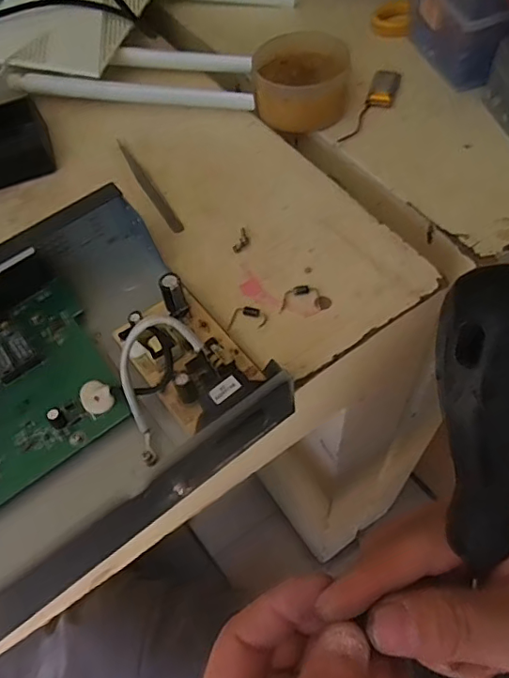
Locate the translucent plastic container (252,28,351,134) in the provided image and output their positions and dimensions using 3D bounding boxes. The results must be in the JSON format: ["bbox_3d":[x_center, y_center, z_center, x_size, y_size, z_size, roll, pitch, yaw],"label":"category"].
[{"bbox_3d":[0.036,-0.204,0.409,0.071,0.032,0.086,-4,60,2],"label":"translucent plastic container"}]

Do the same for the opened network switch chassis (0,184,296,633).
[{"bbox_3d":[-0.150,0.042,0.266,0.290,0.044,0.206,-37,64,-16],"label":"opened network switch chassis"}]

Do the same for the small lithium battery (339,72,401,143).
[{"bbox_3d":[0.093,-0.183,0.408,0.023,0.004,0.090,20,63,15],"label":"small lithium battery"}]

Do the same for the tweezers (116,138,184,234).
[{"bbox_3d":[-0.078,-0.113,0.382,0.010,0.004,0.107,-28,62,-12],"label":"tweezers"}]

